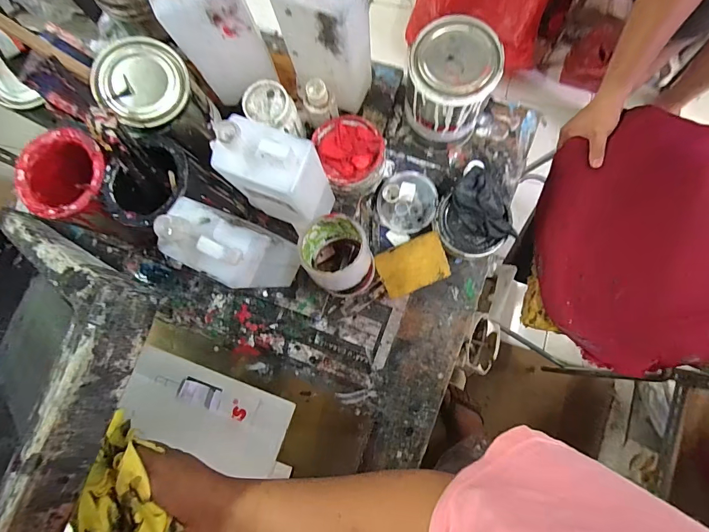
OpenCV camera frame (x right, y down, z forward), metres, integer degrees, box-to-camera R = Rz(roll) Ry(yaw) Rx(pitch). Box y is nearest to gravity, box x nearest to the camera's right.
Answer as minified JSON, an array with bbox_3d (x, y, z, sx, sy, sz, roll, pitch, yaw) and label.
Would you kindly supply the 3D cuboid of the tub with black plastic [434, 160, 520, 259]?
[{"bbox_3d":[0.163,-0.069,0.535,0.102,0.051,0.116,-29,82,0],"label":"tub with black plastic"}]

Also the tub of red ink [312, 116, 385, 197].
[{"bbox_3d":[0.000,-0.154,0.539,0.087,0.068,0.107,-19,82,1],"label":"tub of red ink"}]

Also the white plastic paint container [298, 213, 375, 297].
[{"bbox_3d":[-0.021,-0.010,0.513,0.102,0.097,0.087,44,87,8],"label":"white plastic paint container"}]

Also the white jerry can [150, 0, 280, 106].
[{"bbox_3d":[-0.174,-0.293,0.485,0.096,0.189,0.049,-19,82,1],"label":"white jerry can"}]

